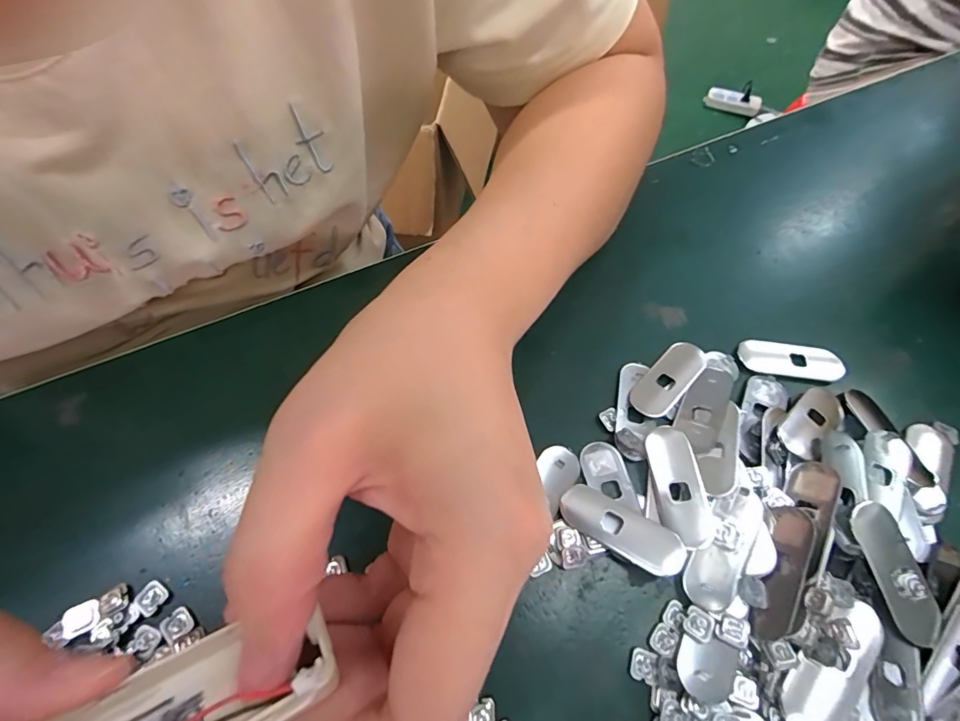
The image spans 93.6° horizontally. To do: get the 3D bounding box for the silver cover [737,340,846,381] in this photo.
[{"bbox_3d":[0.158,0.000,0.230,0.046,0.008,0.017,16,62,6],"label":"silver cover"}]

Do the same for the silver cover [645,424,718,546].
[{"bbox_3d":[0.084,0.052,0.190,0.020,0.004,0.050,-2,62,-3],"label":"silver cover"}]

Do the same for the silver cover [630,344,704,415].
[{"bbox_3d":[0.093,0.009,0.222,0.020,0.004,0.049,42,68,18],"label":"silver cover"}]

